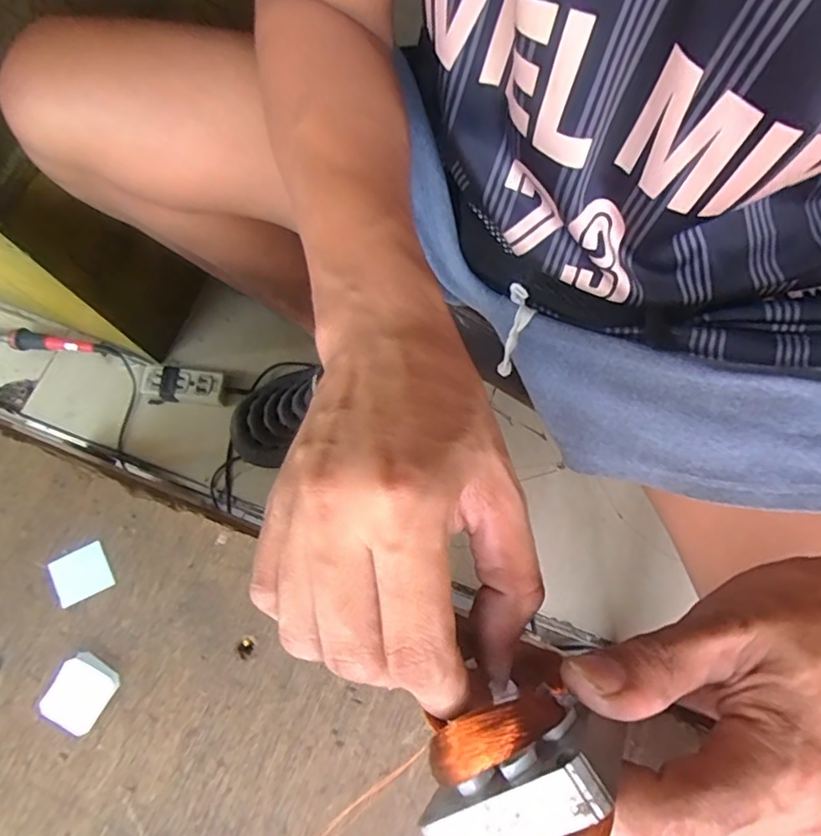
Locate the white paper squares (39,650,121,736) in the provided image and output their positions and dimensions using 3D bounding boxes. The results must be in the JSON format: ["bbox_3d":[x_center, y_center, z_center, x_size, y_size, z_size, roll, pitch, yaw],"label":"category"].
[{"bbox_3d":[-0.129,0.107,0.210,0.023,0.004,0.026,29,75,7],"label":"white paper squares"}]

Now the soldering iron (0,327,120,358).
[{"bbox_3d":[-0.529,-0.110,0.759,0.243,0.033,0.028,11,74,3],"label":"soldering iron"}]

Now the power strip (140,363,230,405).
[{"bbox_3d":[-0.309,-0.045,0.745,0.117,0.022,0.048,12,74,3],"label":"power strip"}]

